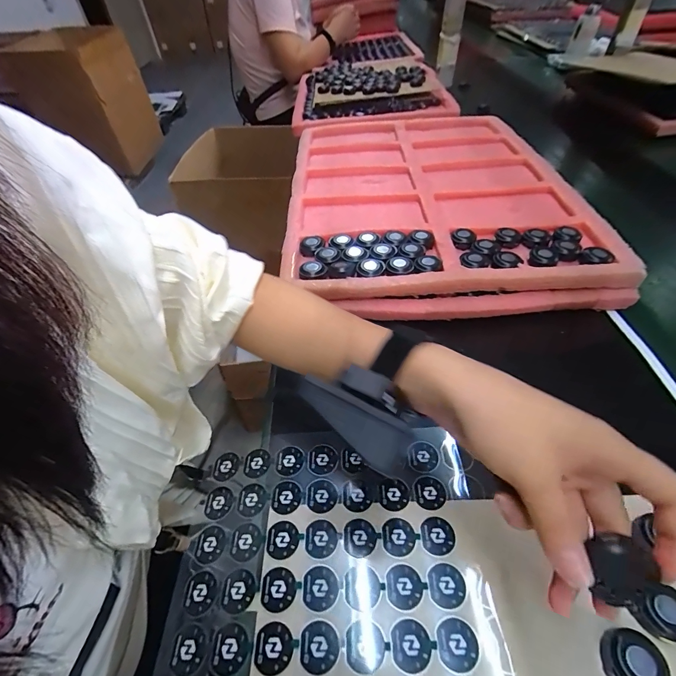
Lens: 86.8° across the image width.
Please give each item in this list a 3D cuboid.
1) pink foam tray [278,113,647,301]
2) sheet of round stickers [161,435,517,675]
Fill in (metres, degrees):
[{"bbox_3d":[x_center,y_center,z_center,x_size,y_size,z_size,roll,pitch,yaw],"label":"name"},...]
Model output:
[{"bbox_3d":[0.116,-0.234,0.537,0.364,0.034,0.513,-3,45,1],"label":"pink foam tray"},{"bbox_3d":[-0.002,0.186,0.214,0.204,0.011,0.254,-3,45,2],"label":"sheet of round stickers"}]

